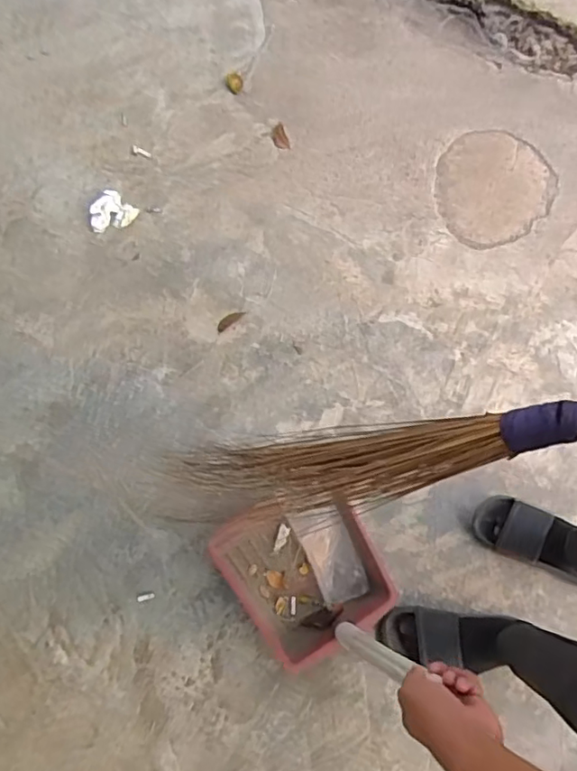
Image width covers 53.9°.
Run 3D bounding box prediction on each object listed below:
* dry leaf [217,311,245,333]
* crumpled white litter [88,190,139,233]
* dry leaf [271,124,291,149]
[{"bbox_3d":[-0.128,-0.143,1.234,0.071,0.004,0.023,-37,77,-13],"label":"dry leaf"},{"bbox_3d":[-0.405,-0.390,1.294,0.092,0.023,0.099,1,72,-2],"label":"crumpled white litter"},{"bbox_3d":[-0.022,-0.612,1.401,0.036,0.006,0.075,-16,73,-7],"label":"dry leaf"}]

